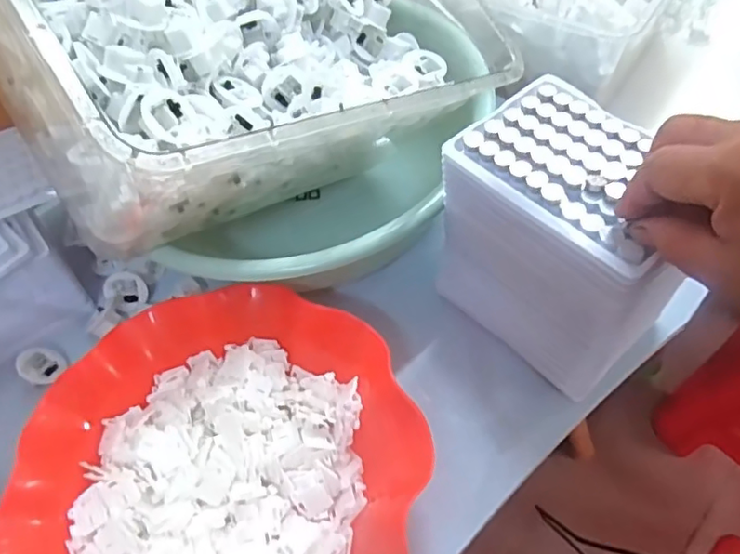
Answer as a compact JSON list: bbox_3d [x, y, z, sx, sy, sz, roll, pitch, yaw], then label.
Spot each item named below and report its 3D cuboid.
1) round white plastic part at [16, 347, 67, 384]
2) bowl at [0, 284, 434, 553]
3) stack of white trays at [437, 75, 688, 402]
[{"bbox_3d":[-0.238,0.063,0.425,0.005,0.030,0.028,-14,37,30],"label":"round white plastic part"},{"bbox_3d":[-0.090,0.110,0.353,0.219,0.067,0.189,-34,59,-18],"label":"bowl"},{"bbox_3d":[0.121,-0.021,0.368,0.096,0.130,0.139,-40,61,-21],"label":"stack of white trays"}]

